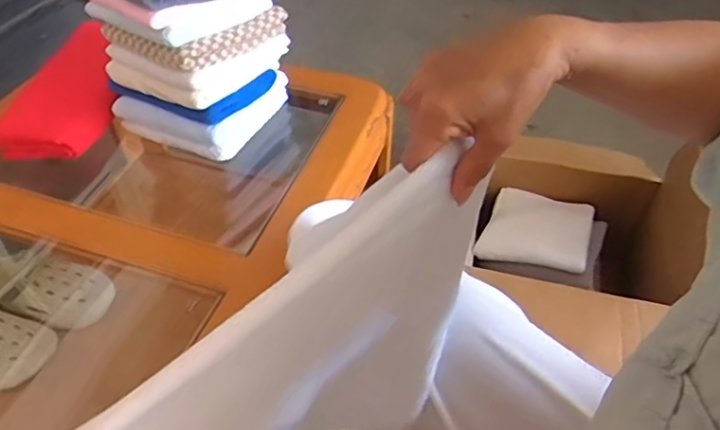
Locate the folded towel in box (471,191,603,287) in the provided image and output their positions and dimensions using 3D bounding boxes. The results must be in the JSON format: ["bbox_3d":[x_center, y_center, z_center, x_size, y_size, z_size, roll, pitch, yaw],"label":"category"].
[{"bbox_3d":[0.324,0.025,0.958,0.191,0.050,0.191,20,50,17],"label":"folded towel in box"}]

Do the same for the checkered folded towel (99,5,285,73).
[{"bbox_3d":[-0.219,-0.257,0.740,0.158,0.040,0.174,27,52,22],"label":"checkered folded towel"}]

